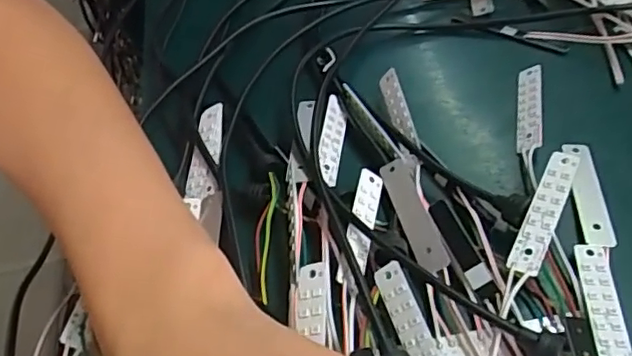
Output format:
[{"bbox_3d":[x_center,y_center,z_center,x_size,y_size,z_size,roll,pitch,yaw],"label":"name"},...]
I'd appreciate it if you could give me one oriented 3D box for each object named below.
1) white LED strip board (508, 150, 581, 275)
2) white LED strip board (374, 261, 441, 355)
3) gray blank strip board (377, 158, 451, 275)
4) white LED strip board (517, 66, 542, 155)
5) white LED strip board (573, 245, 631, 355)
[{"bbox_3d":[0.093,0.014,0.241,0.012,0.004,0.059,21,64,21],"label":"white LED strip board"},{"bbox_3d":[0.037,0.059,0.217,0.013,0.004,0.058,-35,58,18],"label":"white LED strip board"},{"bbox_3d":[0.042,0.016,0.256,0.012,0.005,0.059,-15,49,-4],"label":"gray blank strip board"},{"bbox_3d":[0.107,-0.035,0.297,0.011,0.004,0.060,-8,46,28],"label":"white LED strip board"},{"bbox_3d":[0.108,0.051,0.221,0.012,0.004,0.061,0,50,9],"label":"white LED strip board"}]

